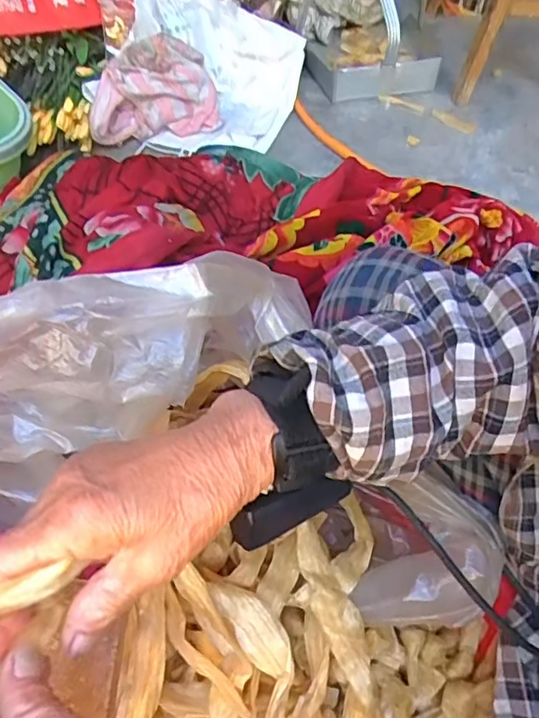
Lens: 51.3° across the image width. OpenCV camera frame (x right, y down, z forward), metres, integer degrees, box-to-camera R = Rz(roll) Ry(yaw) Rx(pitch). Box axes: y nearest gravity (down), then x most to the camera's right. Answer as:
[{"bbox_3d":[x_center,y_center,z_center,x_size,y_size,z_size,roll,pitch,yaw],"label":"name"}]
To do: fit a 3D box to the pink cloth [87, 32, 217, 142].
[{"bbox_3d":[-0.213,-0.496,1.021,0.229,0.062,0.175,-5,97,-4],"label":"pink cloth"}]

